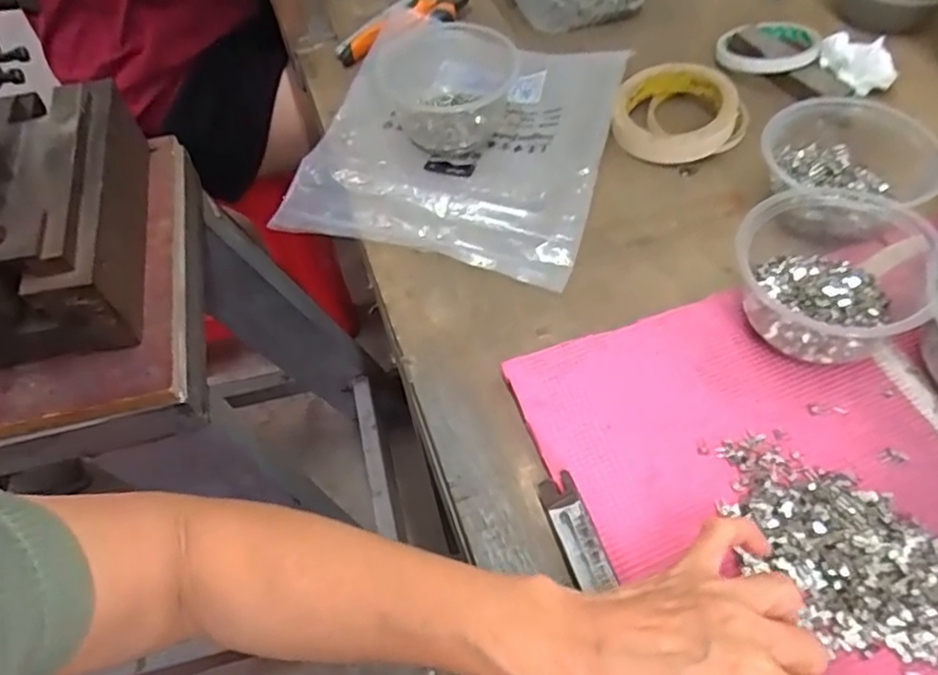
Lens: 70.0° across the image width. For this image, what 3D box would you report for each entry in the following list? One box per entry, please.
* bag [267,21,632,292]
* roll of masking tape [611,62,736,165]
[{"bbox_3d":[-0.006,-0.174,0.557,0.231,0.031,0.255,13,58,14],"label":"bag"},{"bbox_3d":[0.169,-0.191,0.555,0.094,0.028,0.091,3,57,7],"label":"roll of masking tape"}]

